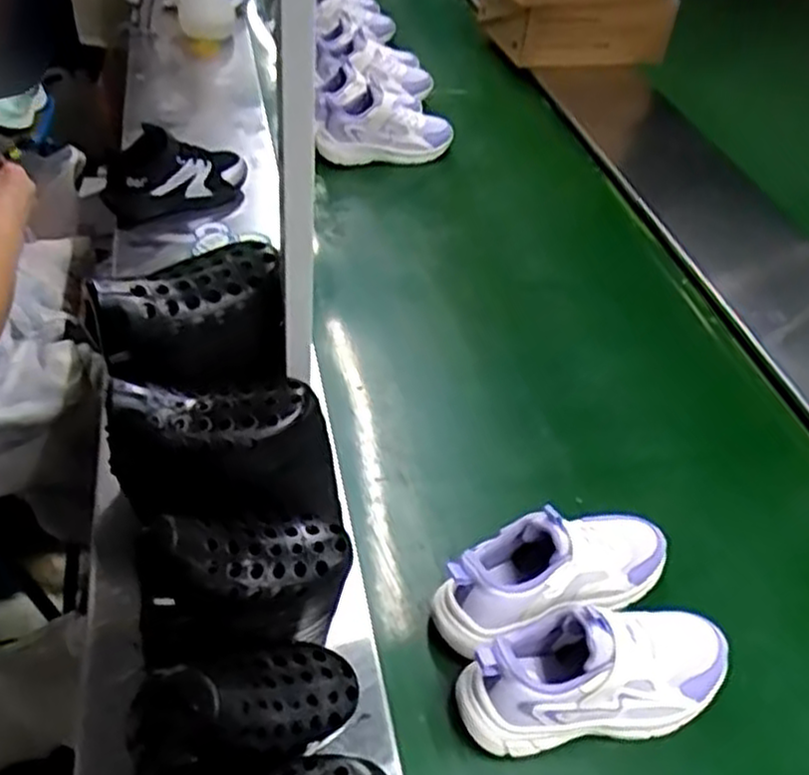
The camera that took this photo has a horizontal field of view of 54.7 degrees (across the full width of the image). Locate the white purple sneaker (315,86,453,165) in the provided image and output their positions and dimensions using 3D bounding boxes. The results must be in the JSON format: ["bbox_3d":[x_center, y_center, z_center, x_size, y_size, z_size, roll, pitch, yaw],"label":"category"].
[{"bbox_3d":[-0.022,-0.436,1.313,0.244,0.104,0.092,-10,48,-14],"label":"white purple sneaker"}]

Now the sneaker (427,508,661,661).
[{"bbox_3d":[0.141,0.165,0.709,0.234,0.121,0.087,-19,50,-21],"label":"sneaker"}]

